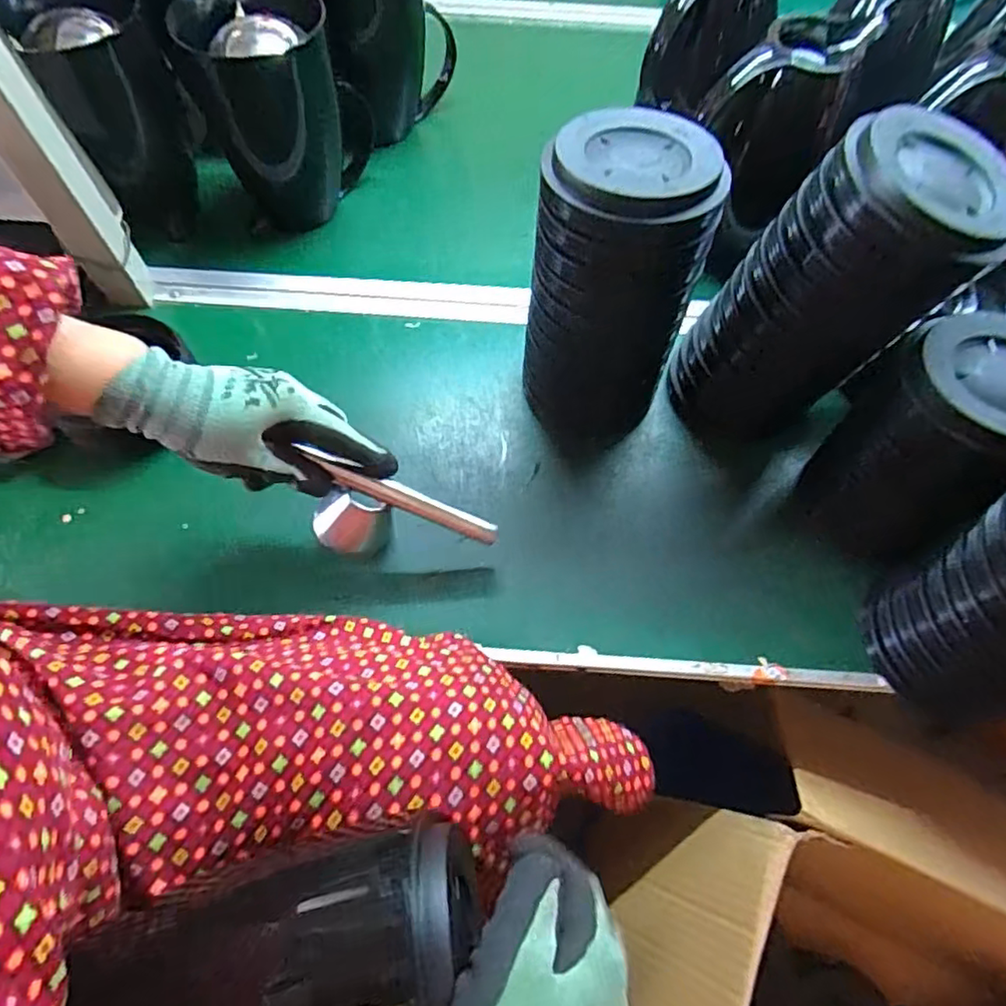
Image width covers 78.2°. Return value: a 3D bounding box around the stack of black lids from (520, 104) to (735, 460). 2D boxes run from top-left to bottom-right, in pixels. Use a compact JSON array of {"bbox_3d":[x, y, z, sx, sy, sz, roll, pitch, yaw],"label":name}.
[{"bbox_3d":[0.082,-0.158,0.491,0.121,0.224,0.133,17,63,7],"label":"stack of black lids"}]

